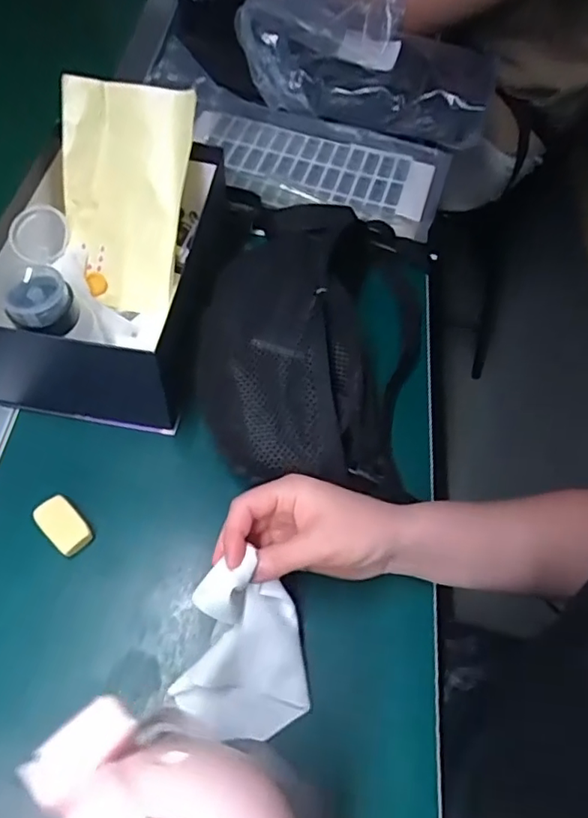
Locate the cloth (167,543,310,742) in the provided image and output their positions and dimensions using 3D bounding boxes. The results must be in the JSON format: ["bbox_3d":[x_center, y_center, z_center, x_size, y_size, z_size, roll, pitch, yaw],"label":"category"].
[{"bbox_3d":[-0.027,0.152,0.357,0.079,0.081,0.089,20,60,8],"label":"cloth"}]

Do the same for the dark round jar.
[{"bbox_3d":[-0.174,-0.074,0.402,0.044,0.033,0.039,-25,64,-17],"label":"dark round jar"}]

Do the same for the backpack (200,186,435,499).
[{"bbox_3d":[0.015,-0.075,0.493,0.195,0.093,0.290,11,59,3],"label":"backpack"}]

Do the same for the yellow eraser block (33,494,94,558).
[{"bbox_3d":[-0.171,0.085,0.430,0.045,0.010,0.026,40,65,18],"label":"yellow eraser block"}]

